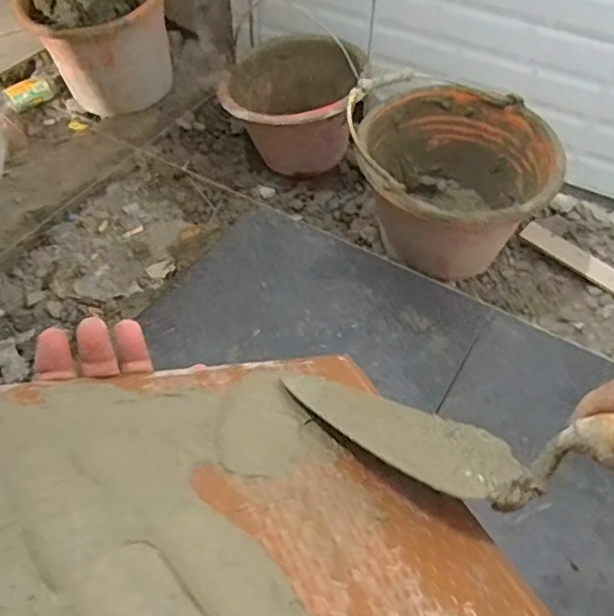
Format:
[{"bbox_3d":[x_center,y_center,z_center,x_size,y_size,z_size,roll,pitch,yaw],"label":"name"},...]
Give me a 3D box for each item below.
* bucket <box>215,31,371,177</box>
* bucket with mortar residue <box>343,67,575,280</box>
[{"bbox_3d":[-0.026,-0.330,1.029,0.217,0.169,0.232,11,52,9],"label":"bucket"},{"bbox_3d":[0.201,-0.168,0.876,0.269,0.207,0.269,2,51,1],"label":"bucket with mortar residue"}]

